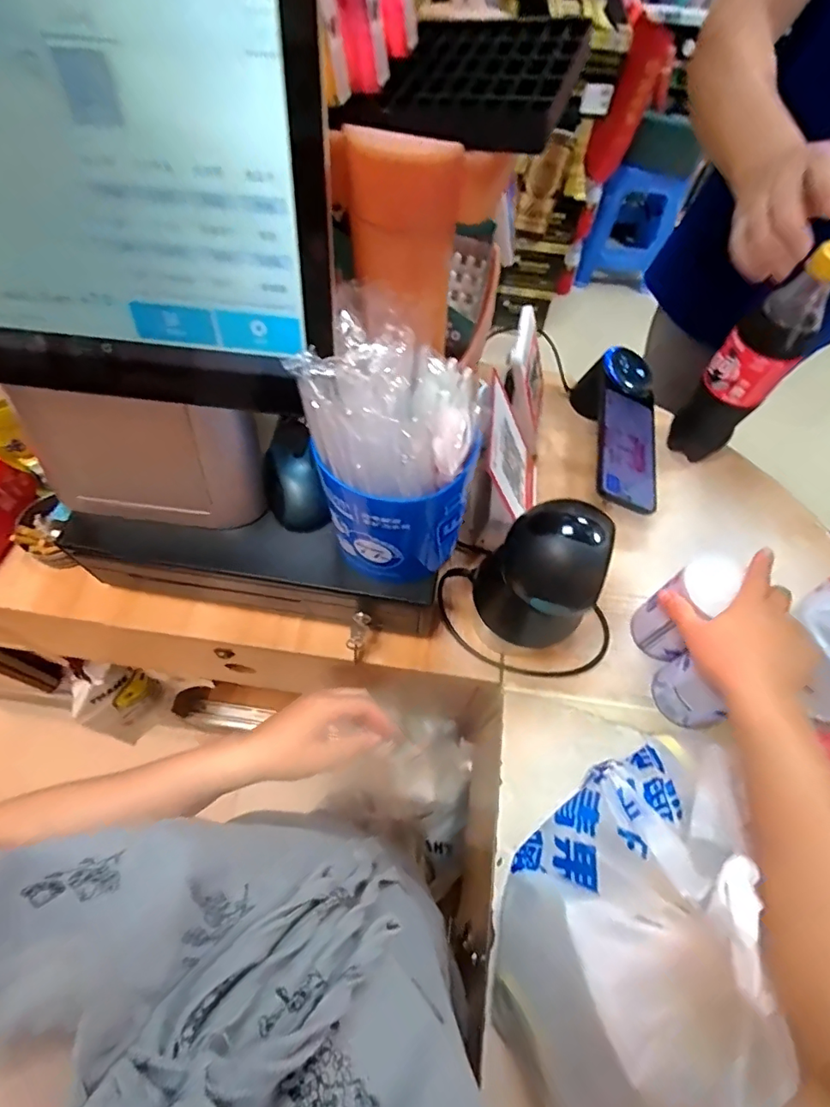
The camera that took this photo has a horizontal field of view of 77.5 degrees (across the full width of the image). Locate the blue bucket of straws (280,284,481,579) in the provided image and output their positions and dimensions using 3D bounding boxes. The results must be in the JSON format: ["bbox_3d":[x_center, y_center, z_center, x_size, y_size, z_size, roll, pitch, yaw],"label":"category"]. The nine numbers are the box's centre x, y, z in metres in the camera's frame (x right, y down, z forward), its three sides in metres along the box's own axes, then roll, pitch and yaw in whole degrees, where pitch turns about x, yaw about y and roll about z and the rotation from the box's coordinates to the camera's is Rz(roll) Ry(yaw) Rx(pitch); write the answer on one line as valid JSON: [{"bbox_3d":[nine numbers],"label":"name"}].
[{"bbox_3d":[-0.015,-0.062,0.375,0.114,0.194,0.089,20,64,8],"label":"blue bucket of straws"}]

